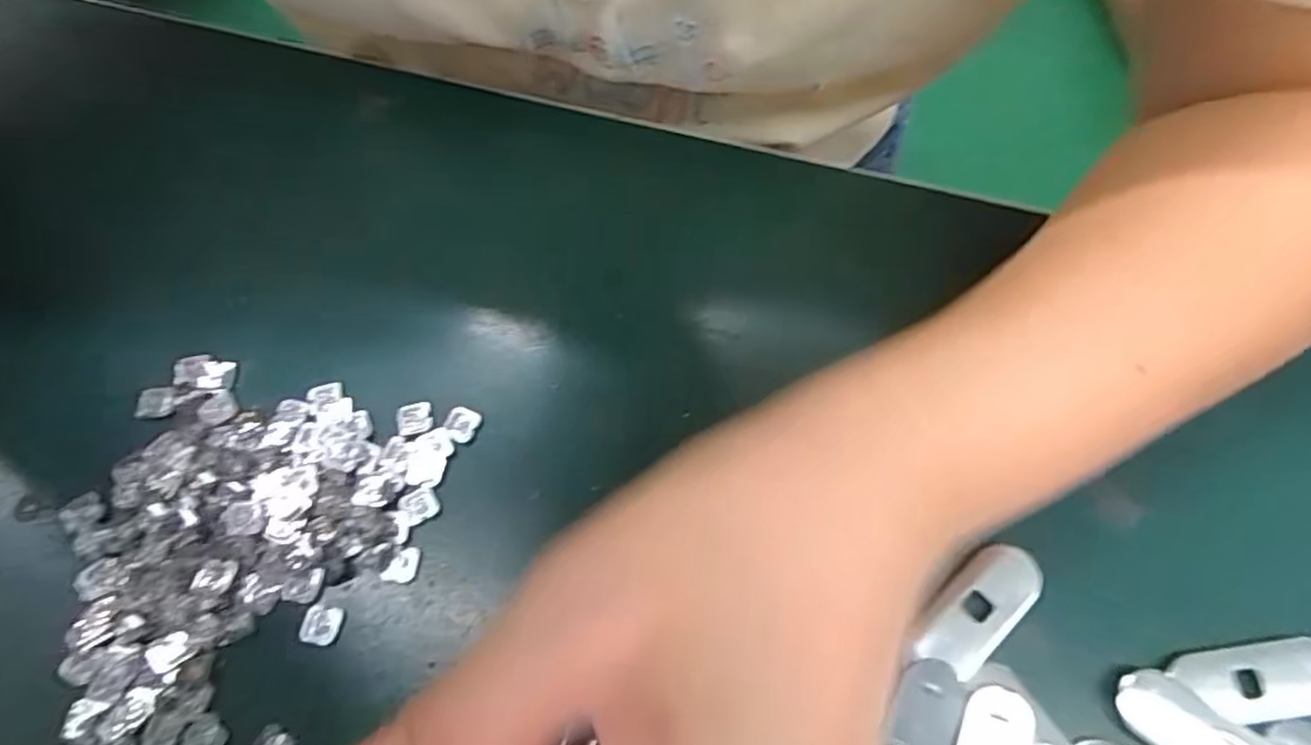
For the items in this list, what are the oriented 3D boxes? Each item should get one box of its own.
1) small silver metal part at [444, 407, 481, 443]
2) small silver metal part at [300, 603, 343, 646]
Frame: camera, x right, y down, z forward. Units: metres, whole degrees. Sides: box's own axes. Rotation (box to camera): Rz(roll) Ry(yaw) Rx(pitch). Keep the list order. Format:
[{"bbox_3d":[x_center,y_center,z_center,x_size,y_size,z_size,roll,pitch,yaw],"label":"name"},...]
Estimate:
[{"bbox_3d":[-0.063,0.016,0.222,0.010,0.004,0.011,24,71,7],"label":"small silver metal part"},{"bbox_3d":[-0.097,0.073,0.201,0.009,0.004,0.010,9,70,2],"label":"small silver metal part"}]

